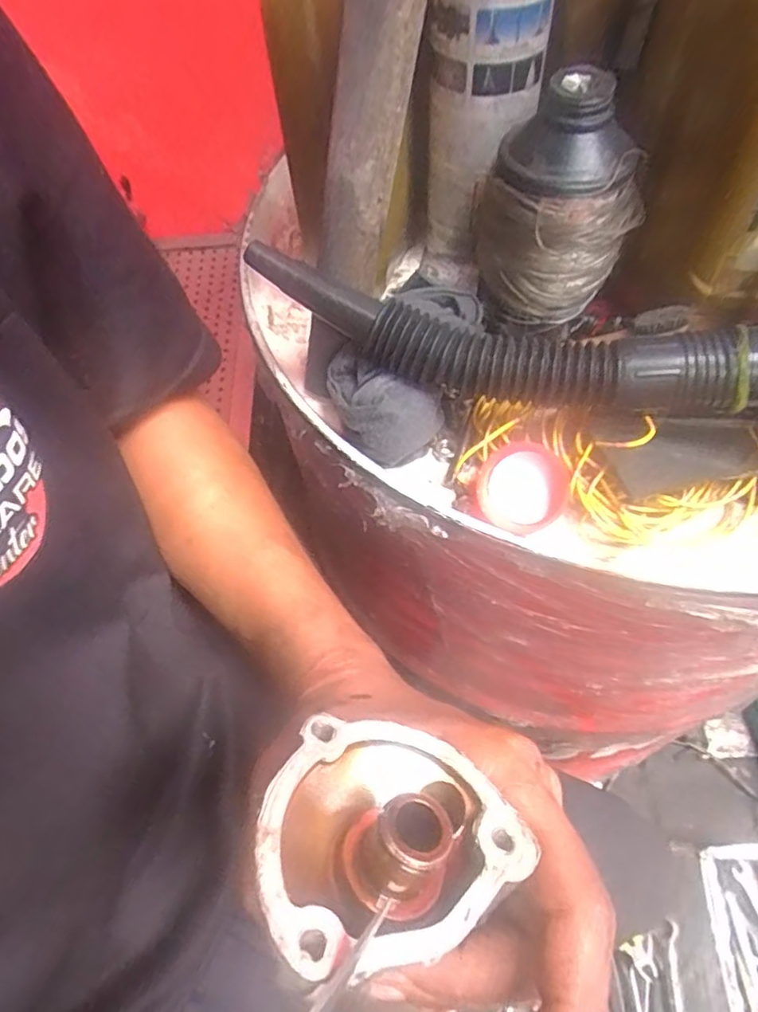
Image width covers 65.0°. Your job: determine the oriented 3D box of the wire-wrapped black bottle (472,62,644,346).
[{"bbox_3d":[0.101,-0.167,0.339,0.079,0.113,0.080,11,59,11],"label":"wire-wrapped black bottle"}]

